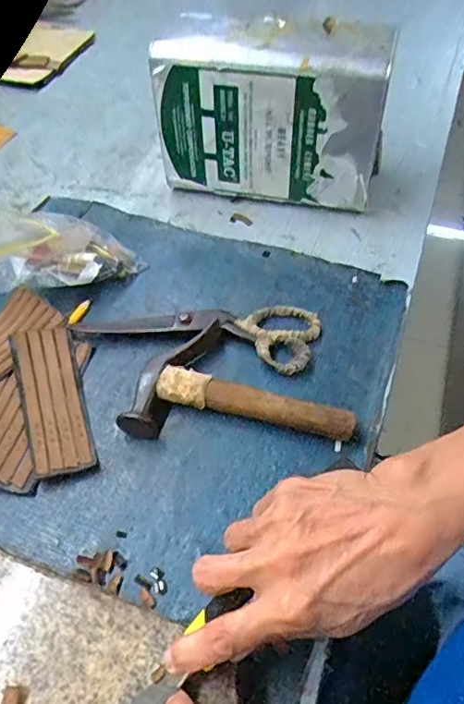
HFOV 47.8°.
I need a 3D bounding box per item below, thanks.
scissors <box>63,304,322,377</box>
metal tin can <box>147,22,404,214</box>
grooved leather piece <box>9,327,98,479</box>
[{"bbox_3d":[-0.029,-0.028,0.480,0.211,0.012,0.071,12,57,11],"label":"scissors"},{"bbox_3d":[0.041,-0.240,0.546,0.224,0.169,0.082,13,53,11],"label":"metal tin can"},{"bbox_3d":[-0.149,0.037,0.434,0.050,0.017,0.136,-17,56,-9],"label":"grooved leather piece"}]

